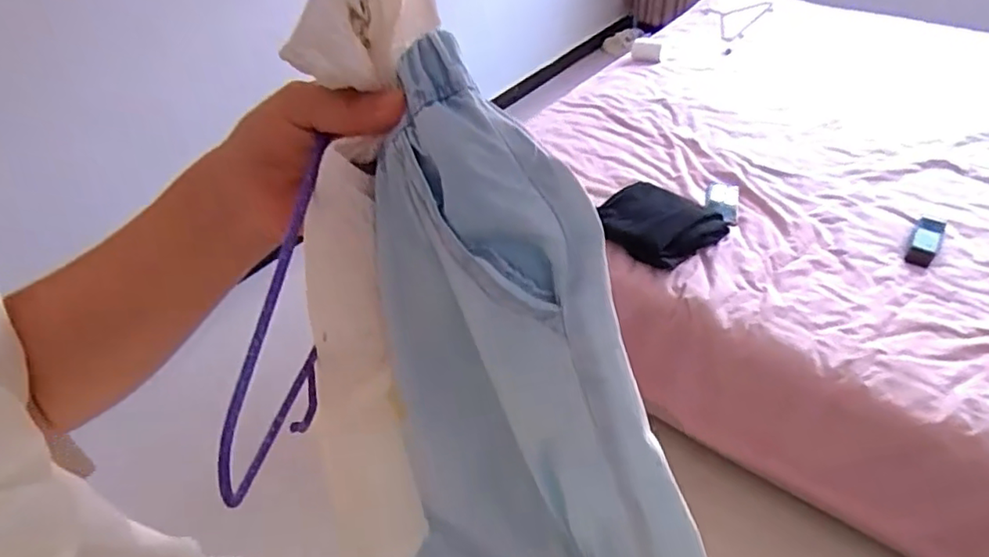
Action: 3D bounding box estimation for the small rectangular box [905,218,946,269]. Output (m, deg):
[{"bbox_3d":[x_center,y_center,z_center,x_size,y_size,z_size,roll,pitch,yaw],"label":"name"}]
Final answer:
[{"bbox_3d":[0.973,-0.082,1.352,0.056,0.020,0.152,25,67,29],"label":"small rectangular box"}]

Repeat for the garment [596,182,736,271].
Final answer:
[{"bbox_3d":[0.386,-0.137,1.432,0.243,0.075,0.274,-34,51,-29],"label":"garment"}]

